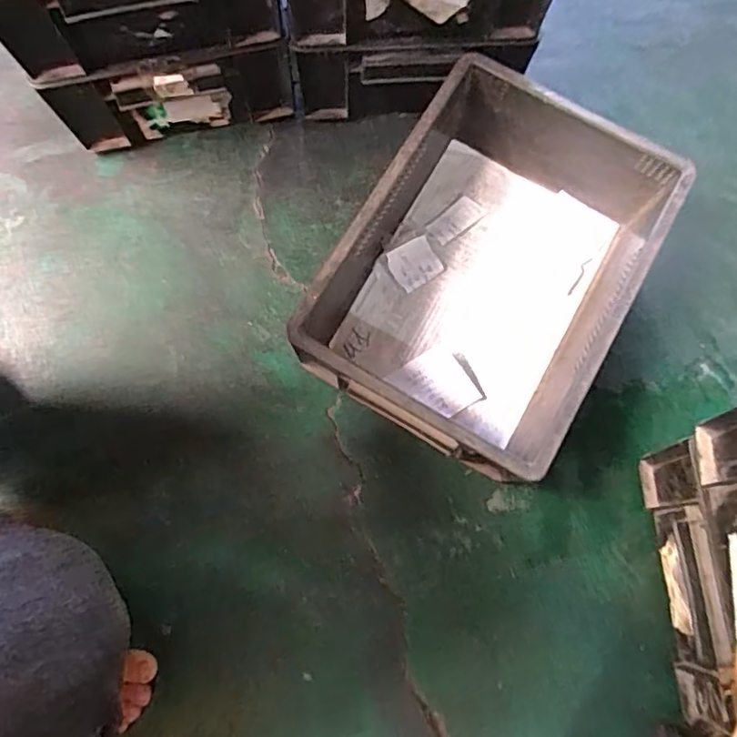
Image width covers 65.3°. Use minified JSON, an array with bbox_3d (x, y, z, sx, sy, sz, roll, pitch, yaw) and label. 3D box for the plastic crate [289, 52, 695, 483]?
[{"bbox_3d":[0.112,-0.088,0.558,0.241,0.120,0.333,30,77,6],"label":"plastic crate"}]

